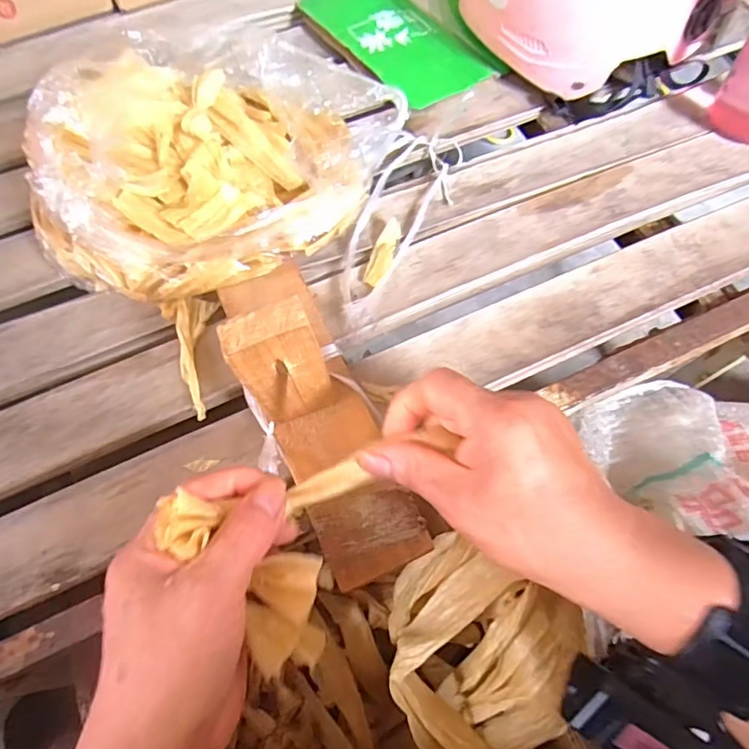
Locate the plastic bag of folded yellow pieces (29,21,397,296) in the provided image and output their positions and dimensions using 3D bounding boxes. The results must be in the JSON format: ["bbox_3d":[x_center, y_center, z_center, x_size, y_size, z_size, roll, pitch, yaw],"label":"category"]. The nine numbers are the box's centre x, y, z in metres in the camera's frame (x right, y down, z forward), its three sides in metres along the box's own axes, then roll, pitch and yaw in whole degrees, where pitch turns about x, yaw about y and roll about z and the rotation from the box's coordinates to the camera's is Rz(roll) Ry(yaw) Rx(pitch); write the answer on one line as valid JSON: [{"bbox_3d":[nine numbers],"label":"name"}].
[{"bbox_3d":[-0.113,-0.143,0.391,0.199,0.097,0.222,32,69,15],"label":"plastic bag of folded yellow pieces"}]

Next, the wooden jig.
[{"bbox_3d":[-0.038,0.004,0.305,0.060,0.126,0.212,-23,68,-13],"label":"wooden jig"}]

